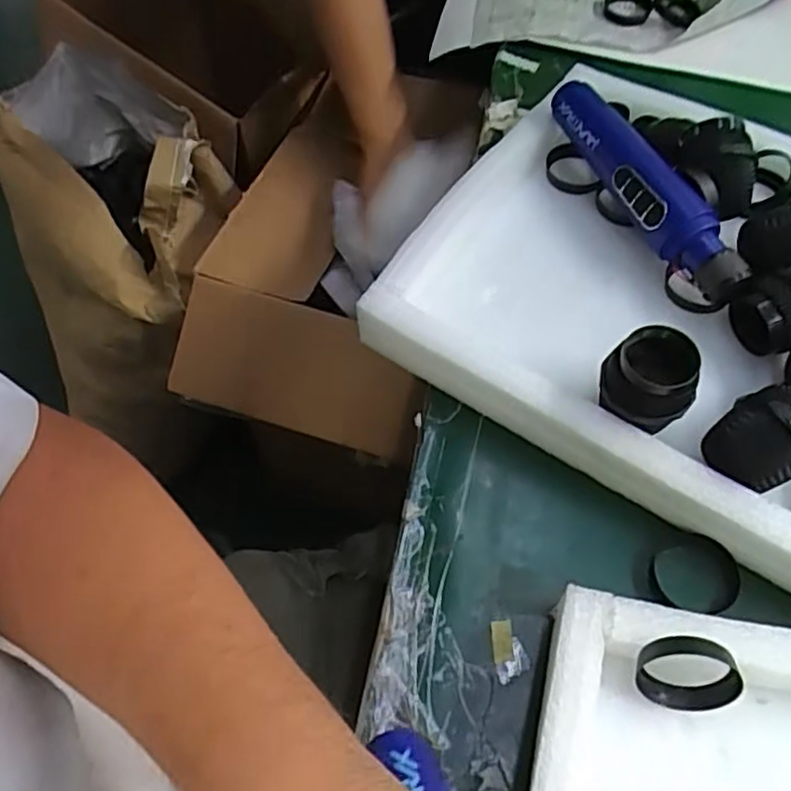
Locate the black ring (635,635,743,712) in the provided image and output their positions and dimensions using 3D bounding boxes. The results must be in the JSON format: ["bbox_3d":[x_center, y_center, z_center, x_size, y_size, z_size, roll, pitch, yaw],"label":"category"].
[{"bbox_3d":[0.133,0.126,0.310,0.044,0.040,0.009,10,27,7],"label":"black ring"}]

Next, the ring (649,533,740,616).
[{"bbox_3d":[0.163,0.097,0.367,0.044,0.010,0.040,0,59,1],"label":"ring"}]

